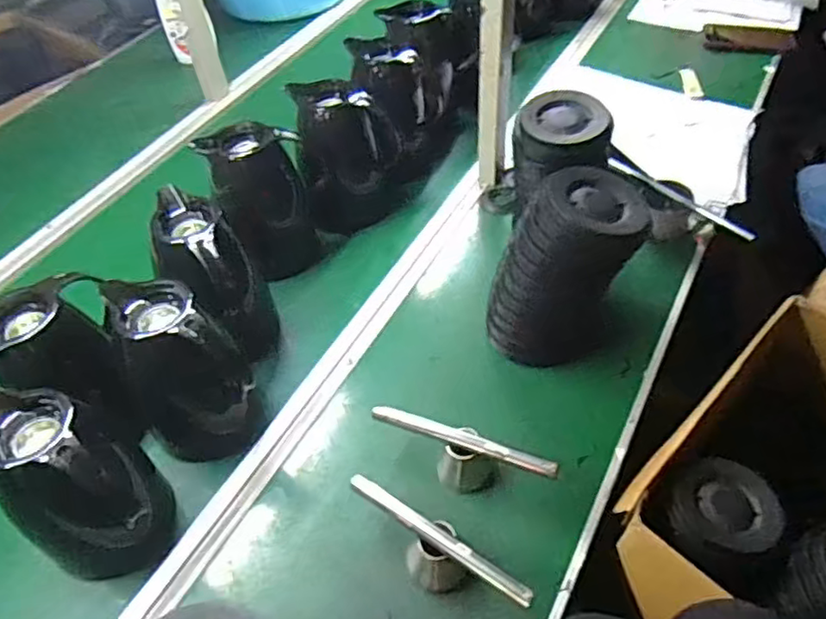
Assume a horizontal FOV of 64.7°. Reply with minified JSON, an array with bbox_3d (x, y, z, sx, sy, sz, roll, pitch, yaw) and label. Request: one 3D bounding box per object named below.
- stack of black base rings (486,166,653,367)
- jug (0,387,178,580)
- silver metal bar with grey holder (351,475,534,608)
[{"bbox_3d":[0.179,-0.036,0.757,0.158,0.225,0.108,-26,52,-17],"label":"stack of black base rings"},{"bbox_3d":[-0.315,0.173,0.632,0.100,0.218,0.101,-9,49,-2],"label":"jug"},{"bbox_3d":[0.020,0.235,0.629,0.202,0.065,0.047,25,56,25],"label":"silver metal bar with grey holder"}]

